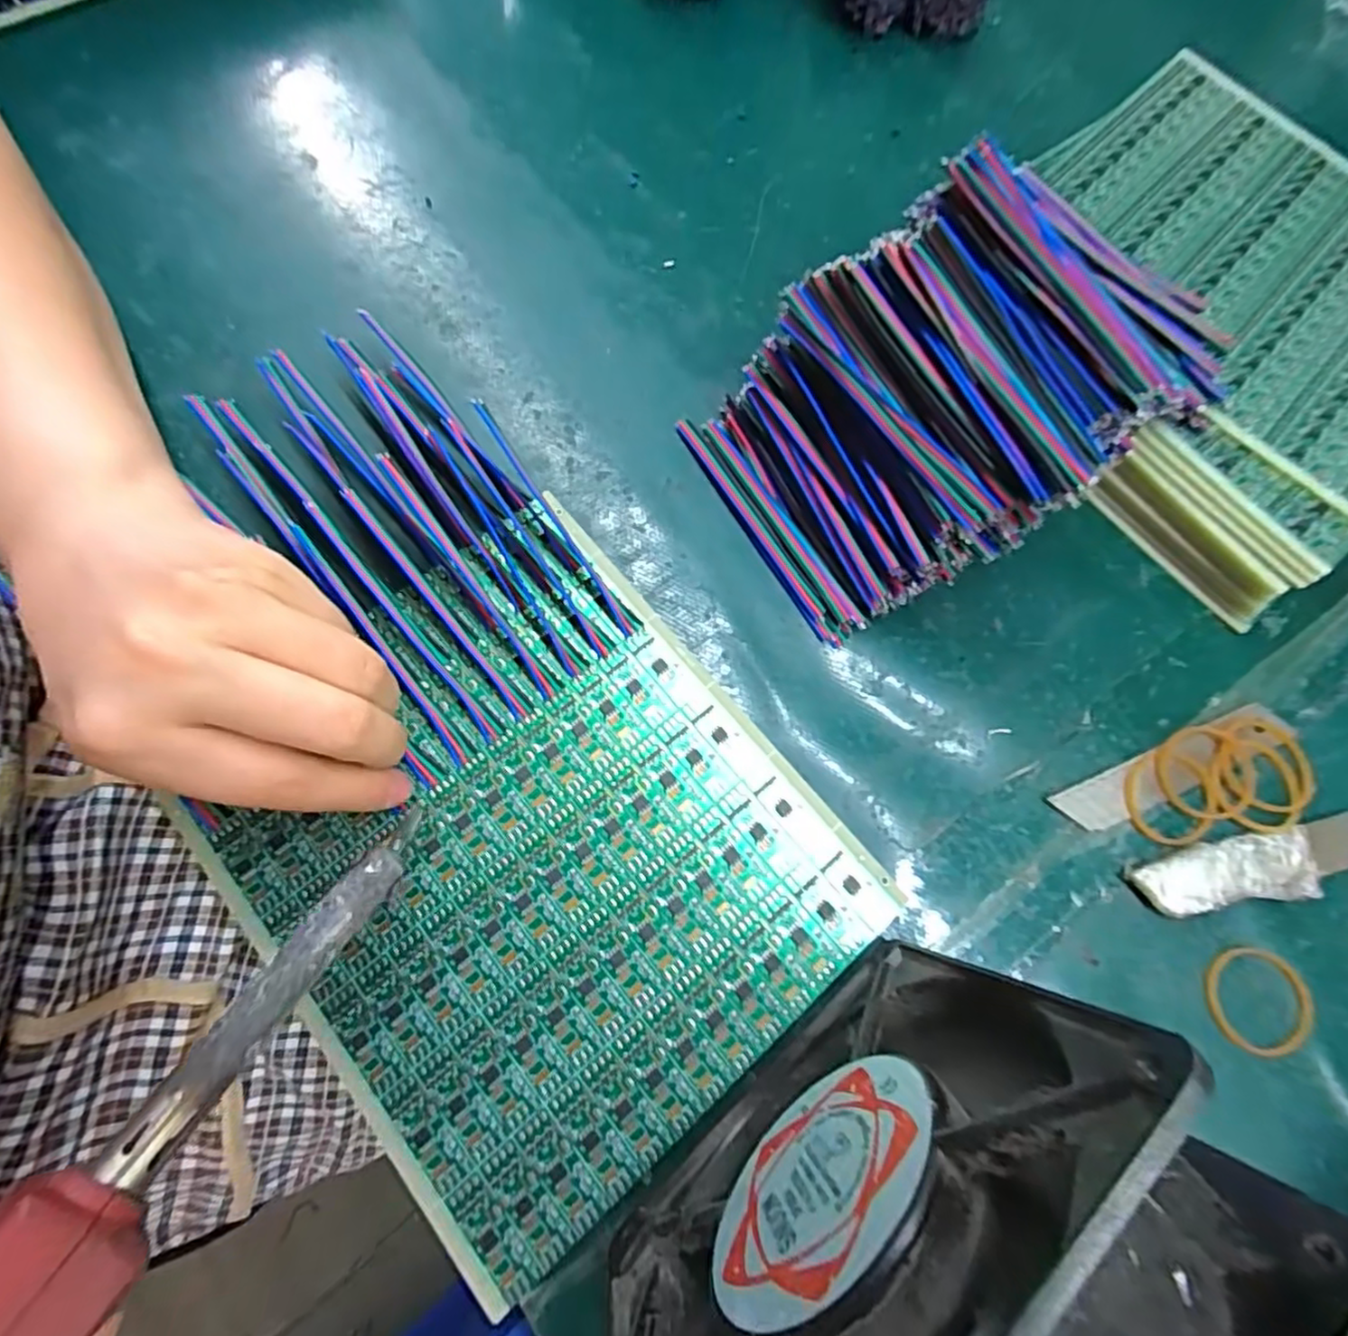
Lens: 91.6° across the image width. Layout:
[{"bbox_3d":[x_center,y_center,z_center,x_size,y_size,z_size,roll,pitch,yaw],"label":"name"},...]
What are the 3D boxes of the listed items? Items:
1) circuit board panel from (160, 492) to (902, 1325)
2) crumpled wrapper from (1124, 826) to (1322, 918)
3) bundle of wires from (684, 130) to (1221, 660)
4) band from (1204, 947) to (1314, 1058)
[{"bbox_3d":[-0.044,0.060,0.214,0.164,0.004,0.185,-40,79,-14],"label":"circuit board panel"},{"bbox_3d":[0.187,0.070,0.223,0.070,0.008,0.022,-6,74,-3],"label":"crumpled wrapper"},{"bbox_3d":[0.077,-0.086,0.228,0.122,0.072,0.109,-28,77,-9],"label":"bundle of wires"},{"bbox_3d":[0.193,0.109,0.214,0.036,0.004,0.032,8,74,1],"label":"band"}]

